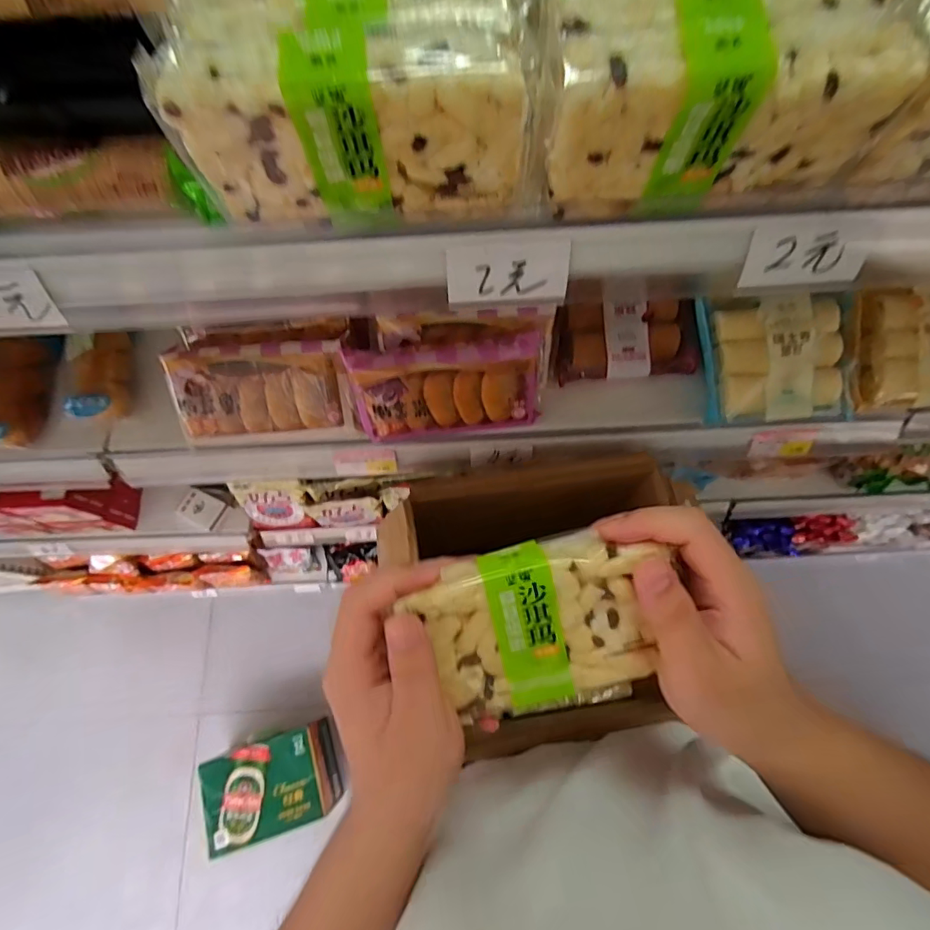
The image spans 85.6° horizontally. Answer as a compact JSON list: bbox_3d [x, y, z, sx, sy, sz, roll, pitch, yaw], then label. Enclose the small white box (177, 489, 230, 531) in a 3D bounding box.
[{"bbox_3d":[-0.480,0.082,0.925,0.081,0.025,0.054,24,73,8],"label":"small white box"}]

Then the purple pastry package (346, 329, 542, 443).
[{"bbox_3d":[-0.018,-0.080,0.520,0.187,0.103,0.040,-7,45,-2],"label":"purple pastry package"}]

